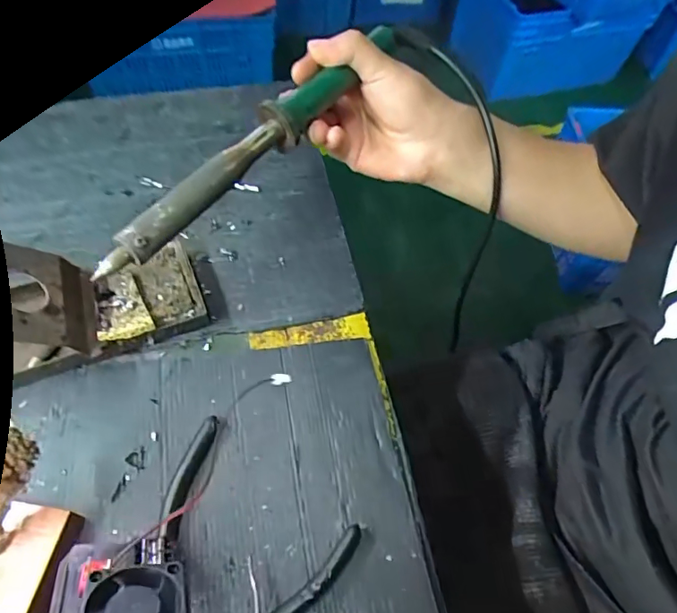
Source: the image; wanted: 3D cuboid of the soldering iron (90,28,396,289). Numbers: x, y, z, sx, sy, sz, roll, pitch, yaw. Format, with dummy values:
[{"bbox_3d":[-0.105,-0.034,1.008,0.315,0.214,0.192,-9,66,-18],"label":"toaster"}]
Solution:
[{"bbox_3d":[-0.044,-0.105,0.305,0.021,0.020,0.253,34,65,16],"label":"soldering iron"}]

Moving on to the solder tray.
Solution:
[{"bbox_3d":[-0.139,-0.008,0.364,0.075,0.027,0.066,-25,63,-20],"label":"solder tray"}]

